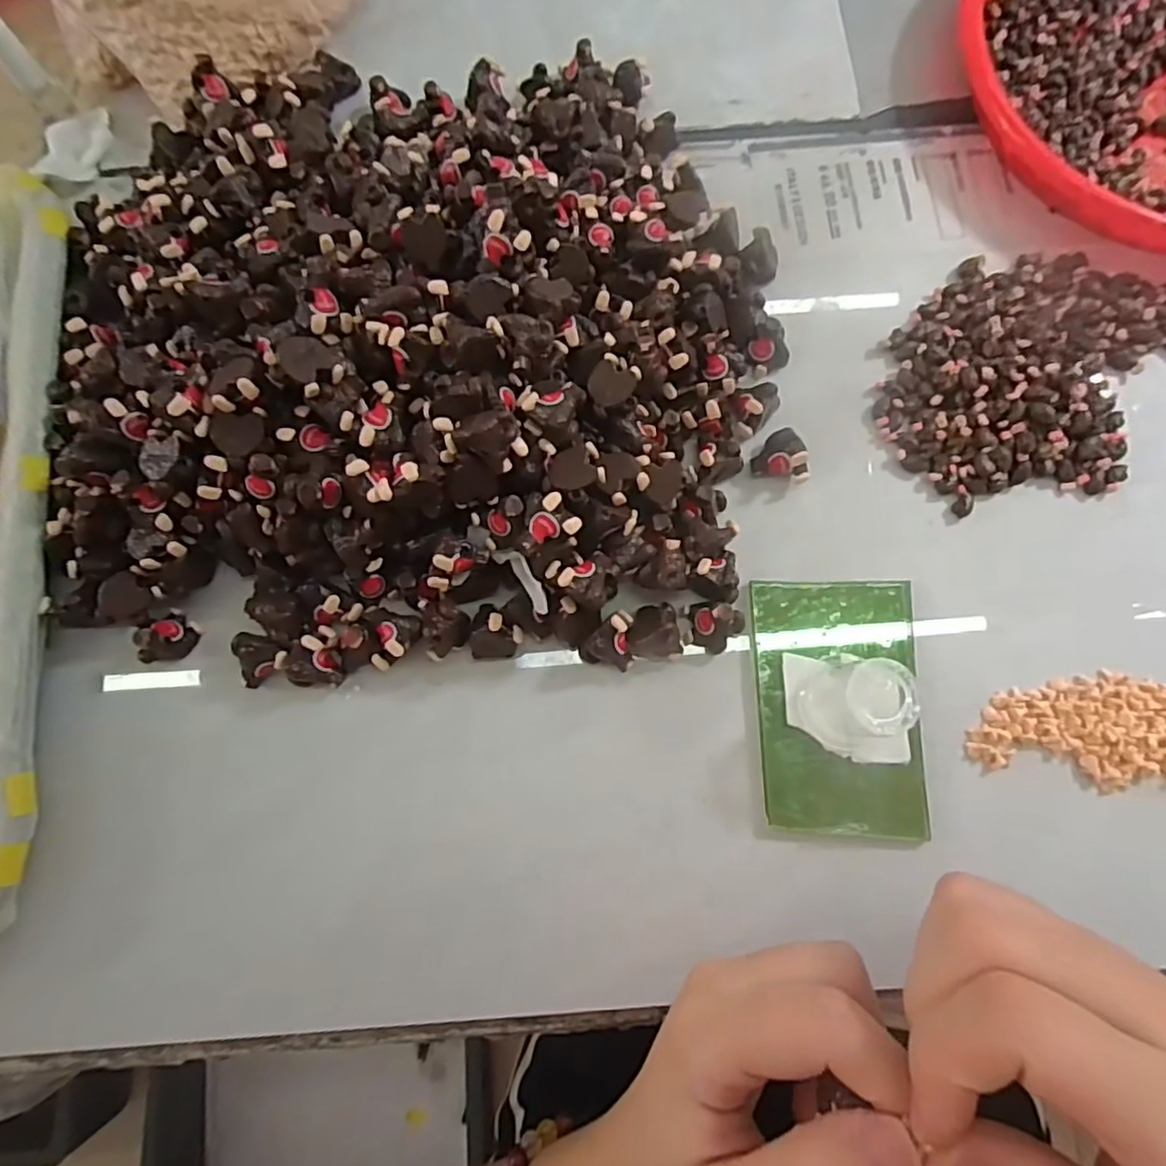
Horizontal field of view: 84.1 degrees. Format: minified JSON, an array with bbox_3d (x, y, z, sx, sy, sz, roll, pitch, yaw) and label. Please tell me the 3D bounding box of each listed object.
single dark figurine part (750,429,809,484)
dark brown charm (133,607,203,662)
[{"bbox_3d":[0.089,-0.054,0.288,0.024,0.022,0.017,38,81,9],"label":"single dark figurine part"},{"bbox_3d":[-0.172,0.022,0.268,0.014,0.023,0.023,13,78,4],"label":"dark brown charm"}]

